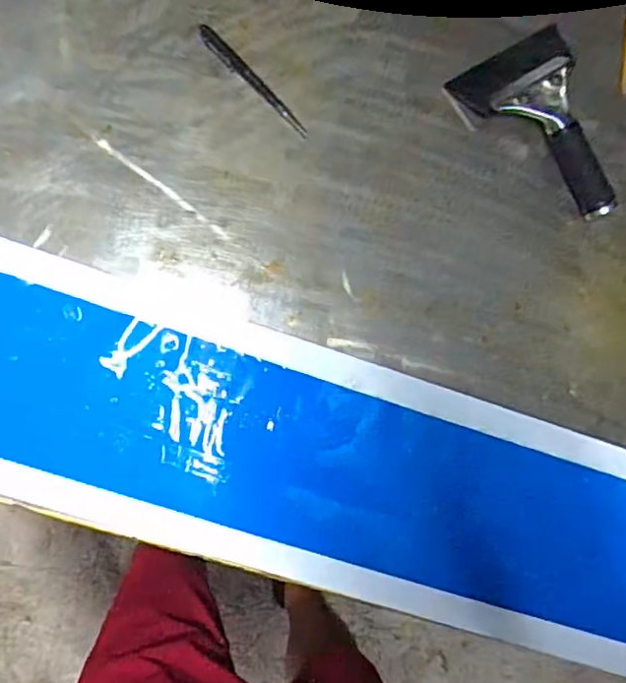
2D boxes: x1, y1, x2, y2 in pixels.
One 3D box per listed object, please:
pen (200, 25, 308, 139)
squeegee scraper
[{"bbox_3d":[-0.053,-0.228,0.519,0.014,0.007,0.128,-45,95,-5],"label":"pen"},{"bbox_3d":[0.211,-0.186,0.532,0.114,0.029,0.171,-29,93,-6],"label":"squeegee scraper"}]

